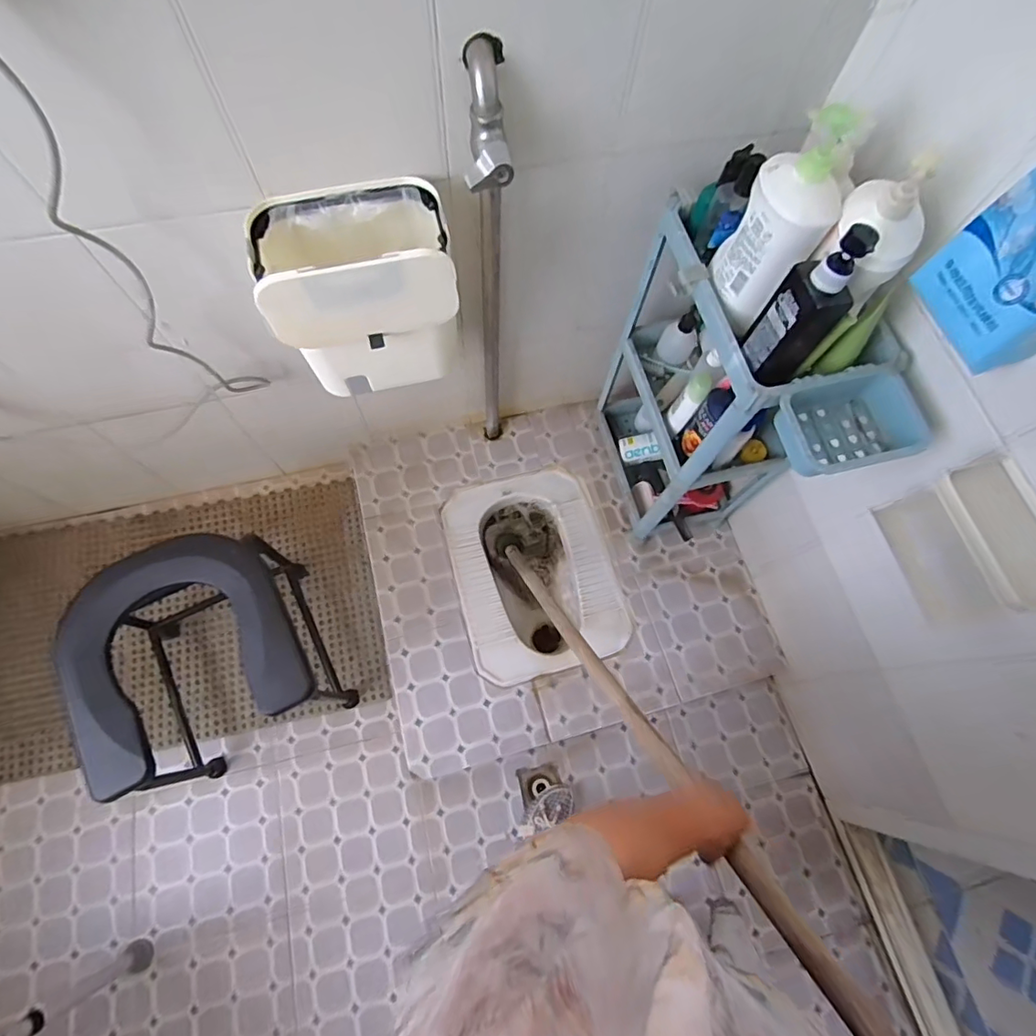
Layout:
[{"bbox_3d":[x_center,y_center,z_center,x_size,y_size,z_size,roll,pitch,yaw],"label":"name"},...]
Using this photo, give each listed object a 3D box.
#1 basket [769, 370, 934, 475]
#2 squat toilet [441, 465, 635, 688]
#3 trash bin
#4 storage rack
[{"bbox_3d":[0.437,-0.126,0.728,0.180,0.063,0.126,-16,71,-8],"label":"basket"},{"bbox_3d":[0.035,0.138,1.340,0.368,0.153,0.478,-14,72,-7],"label":"squat toilet"},{"bbox_3d":[-0.230,-0.338,0.815,0.248,0.271,0.186,-16,71,-7],"label":"trash bin"},{"bbox_3d":[0.351,-0.260,1.074,0.266,0.641,0.415,-17,71,-8],"label":"storage rack"}]

